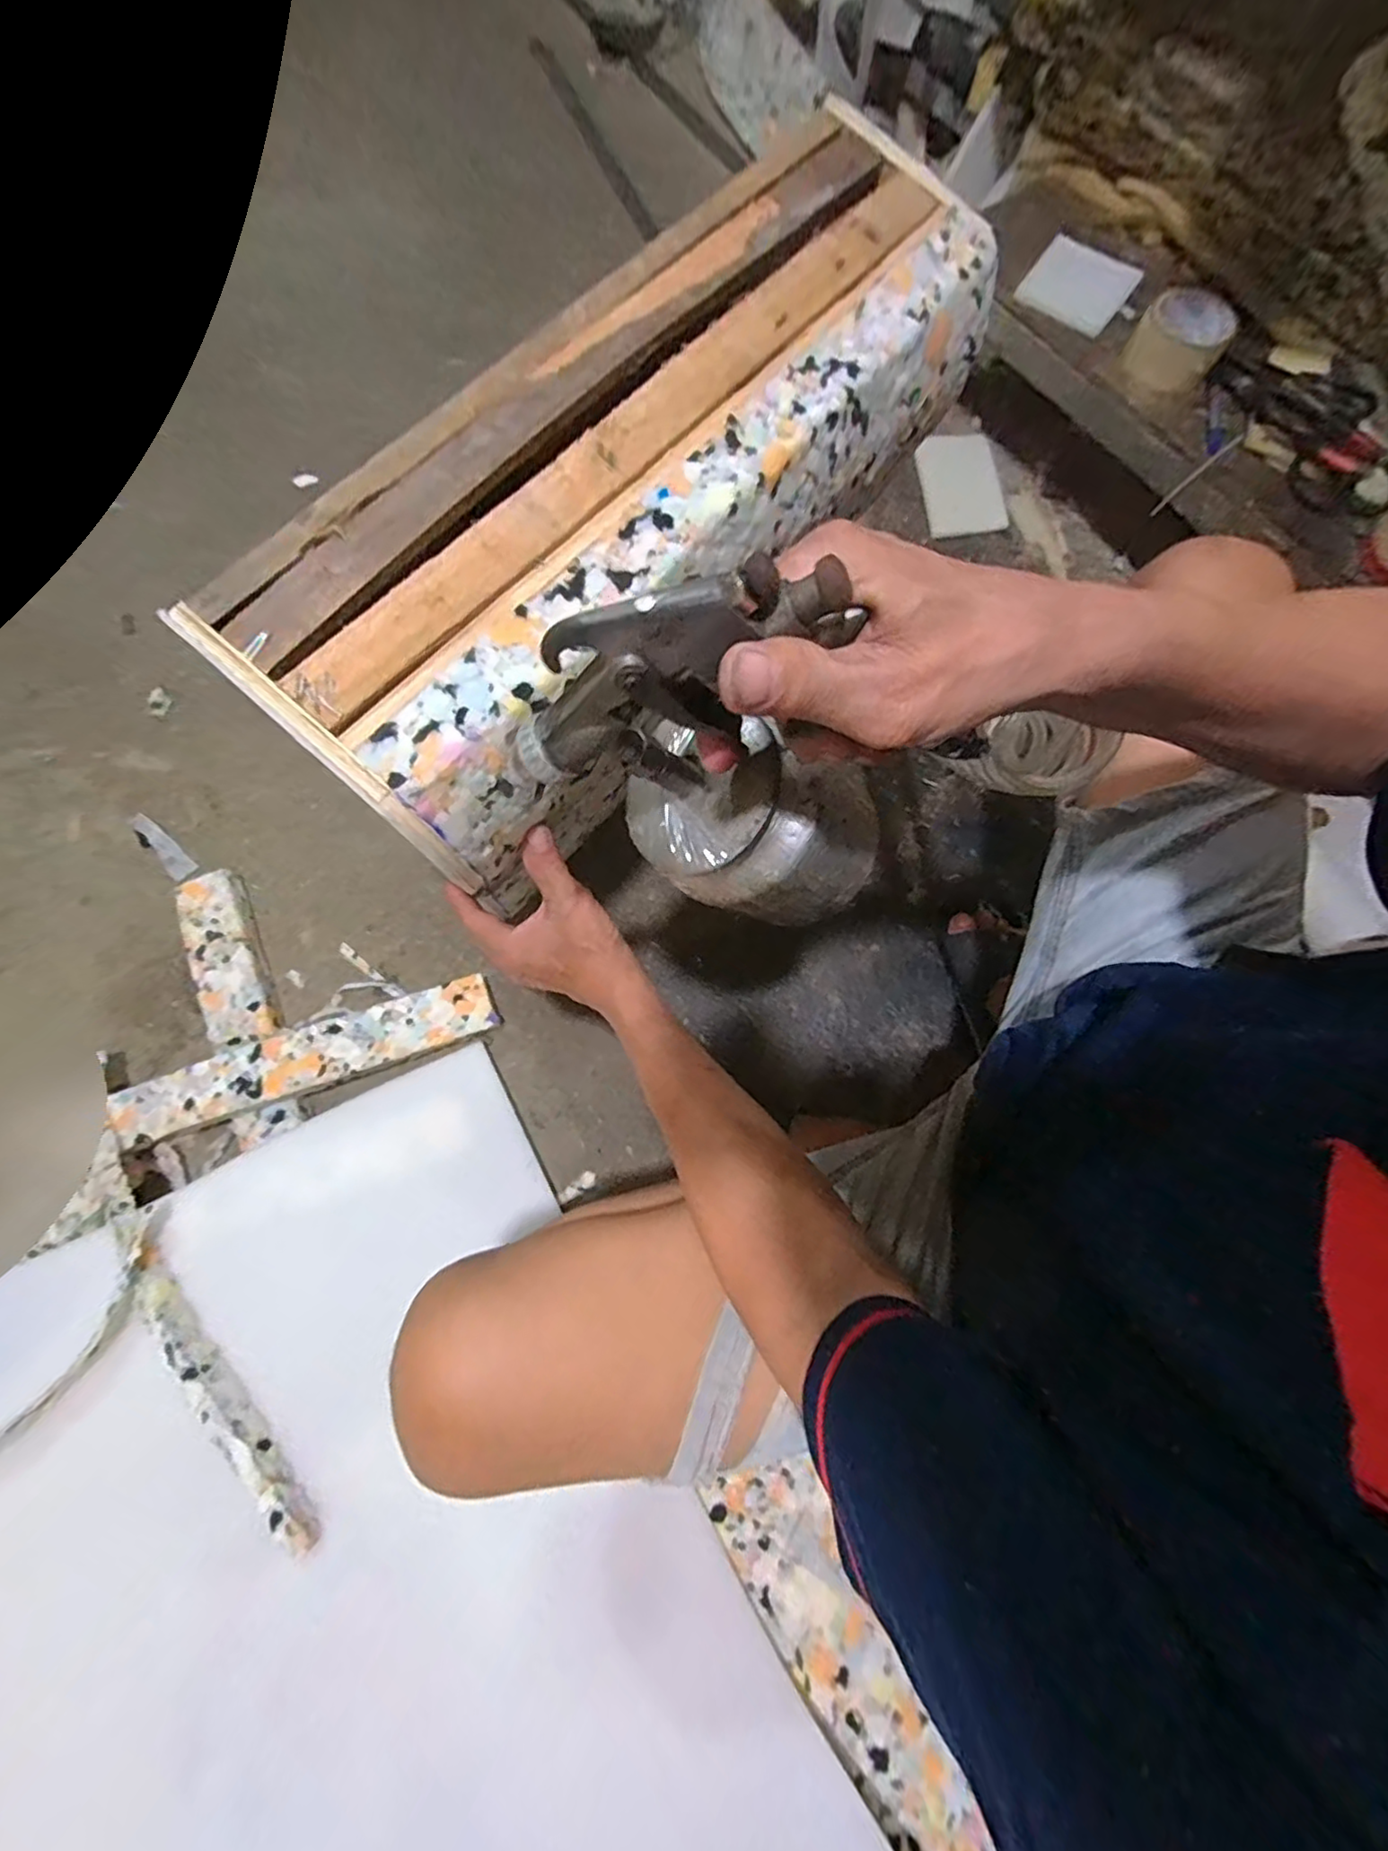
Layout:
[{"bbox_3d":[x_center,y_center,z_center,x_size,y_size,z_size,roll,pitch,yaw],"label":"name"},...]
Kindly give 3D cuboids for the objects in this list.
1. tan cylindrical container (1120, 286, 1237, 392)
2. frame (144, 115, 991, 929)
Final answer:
[{"bbox_3d":[0.553,-0.668,0.718,0.096,0.041,0.091,0,74,-1],"label":"tan cylindrical container"},{"bbox_3d":[-0.017,-0.262,0.389,0.184,0.121,0.525,37,78,9],"label":"frame"}]

